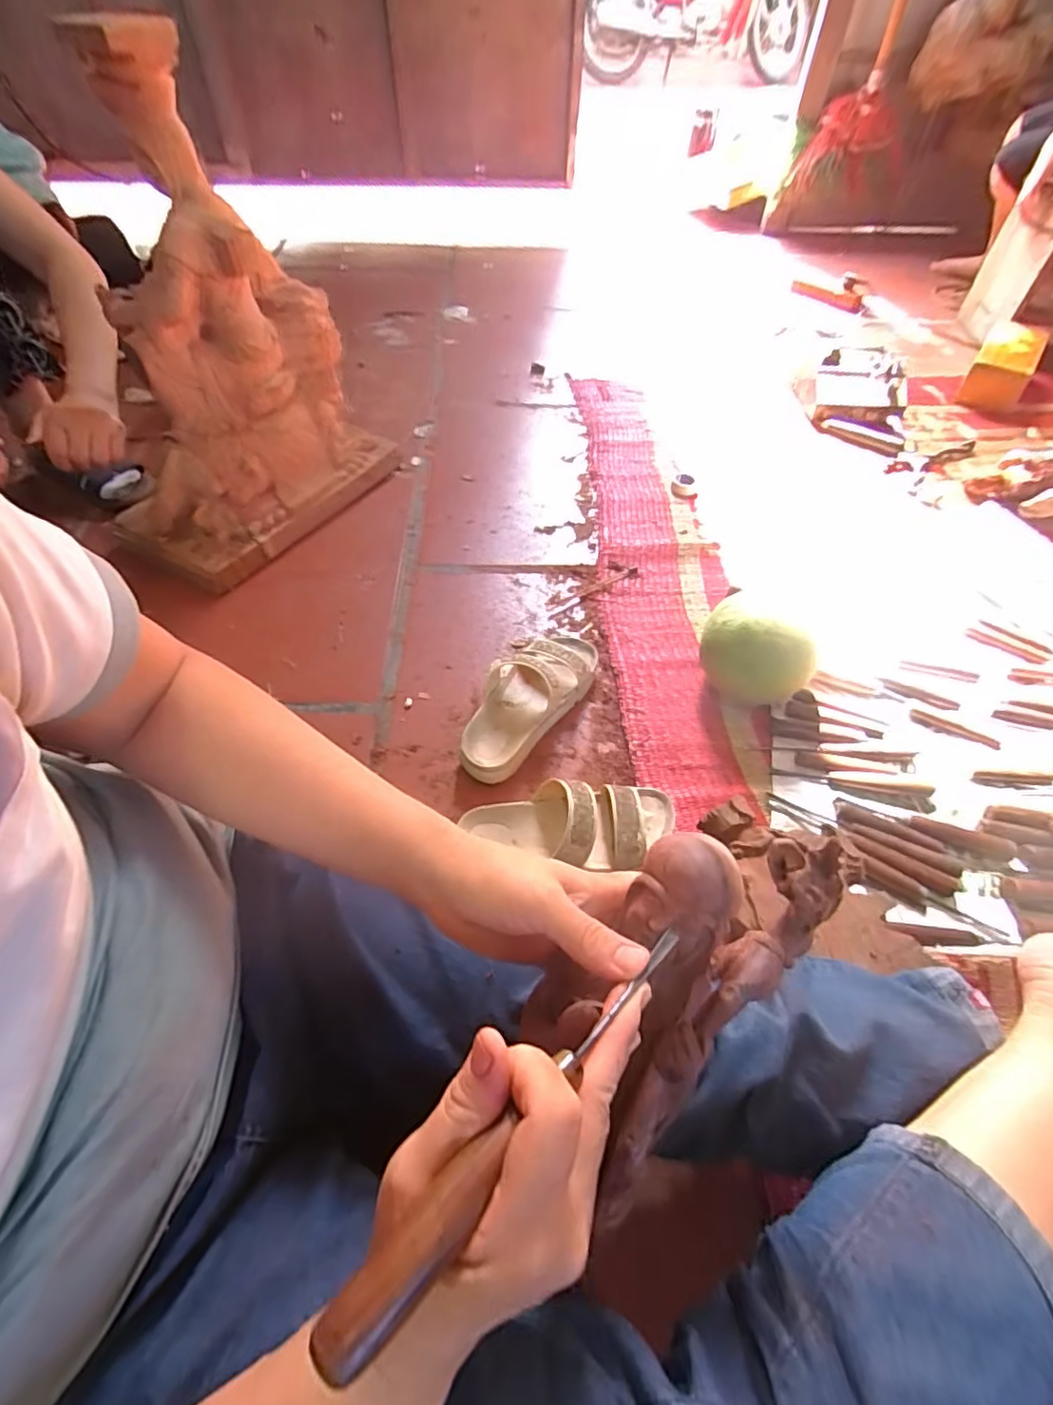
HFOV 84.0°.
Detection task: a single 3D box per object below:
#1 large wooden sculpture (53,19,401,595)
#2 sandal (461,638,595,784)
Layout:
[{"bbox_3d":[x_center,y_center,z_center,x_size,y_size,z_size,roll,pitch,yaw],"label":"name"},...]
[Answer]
[{"bbox_3d":[-0.397,-0.469,0.775,0.180,0.520,0.420,31,58,19],"label":"large wooden sculpture"},{"bbox_3d":[-0.001,-0.014,0.702,0.099,0.079,0.241,31,58,19],"label":"sandal"}]

